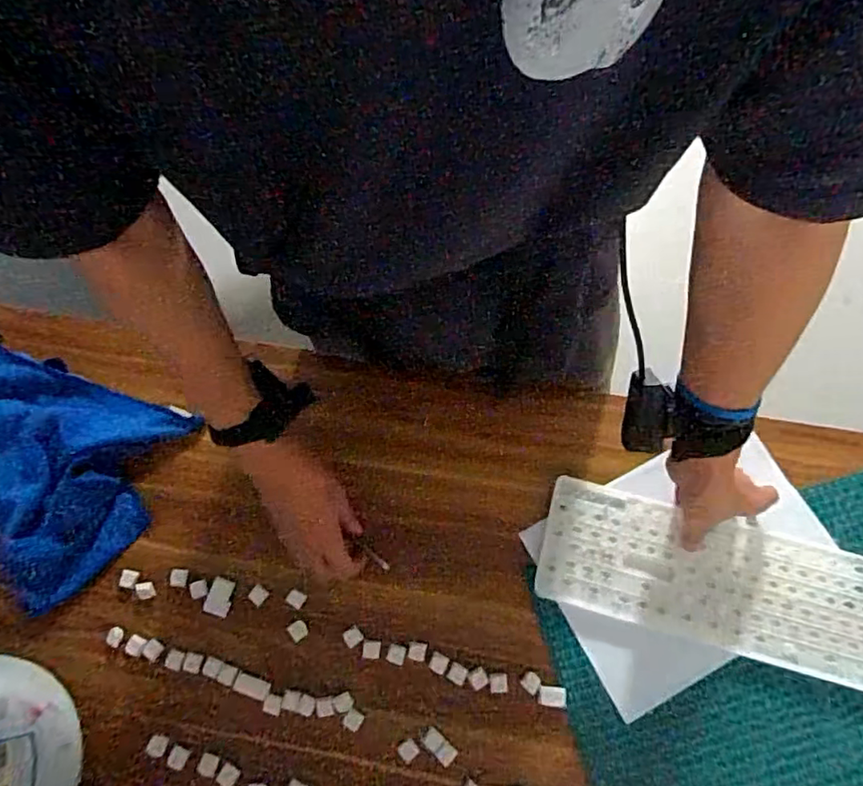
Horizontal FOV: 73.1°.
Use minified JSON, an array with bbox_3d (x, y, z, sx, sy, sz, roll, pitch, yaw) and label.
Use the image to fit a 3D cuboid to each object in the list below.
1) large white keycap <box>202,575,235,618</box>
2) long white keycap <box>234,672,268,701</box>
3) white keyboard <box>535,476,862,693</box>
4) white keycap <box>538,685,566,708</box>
[{"bbox_3d":[-0.233,0.225,0.642,0.027,0.004,0.038,16,71,5],"label":"large white keycap"},{"bbox_3d":[-0.187,0.305,0.604,0.035,0.004,0.018,18,72,6],"label":"long white keycap"},{"bbox_3d":[0.333,0.206,0.612,0.430,0.017,0.132,14,72,7],"label":"white keyboard"},{"bbox_3d":[0.123,0.307,0.589,0.028,0.004,0.019,6,71,2],"label":"white keycap"}]

